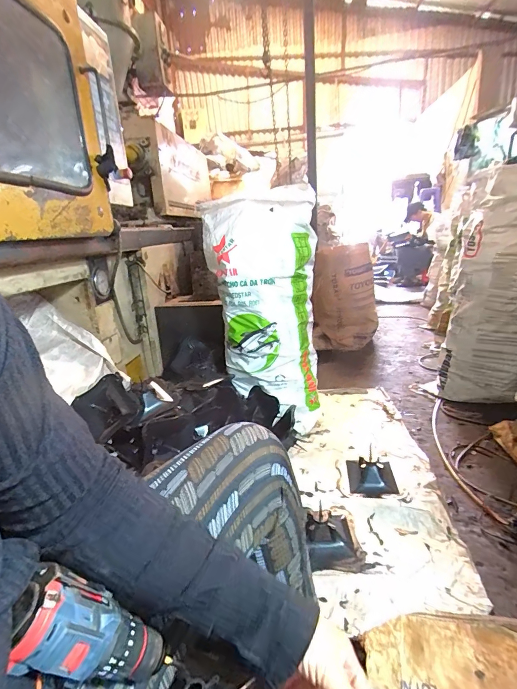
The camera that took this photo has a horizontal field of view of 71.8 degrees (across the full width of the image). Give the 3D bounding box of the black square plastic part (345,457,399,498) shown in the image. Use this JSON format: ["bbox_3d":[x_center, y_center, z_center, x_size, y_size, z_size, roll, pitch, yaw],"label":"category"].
[{"bbox_3d":[0.332,0.379,1.053,0.134,0.050,0.157,-2,17,9],"label":"black square plastic part"}]

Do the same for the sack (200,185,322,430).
[{"bbox_3d":[0.023,-0.109,1.378,0.398,0.901,0.230,-6,12,-4],"label":"sack"}]

